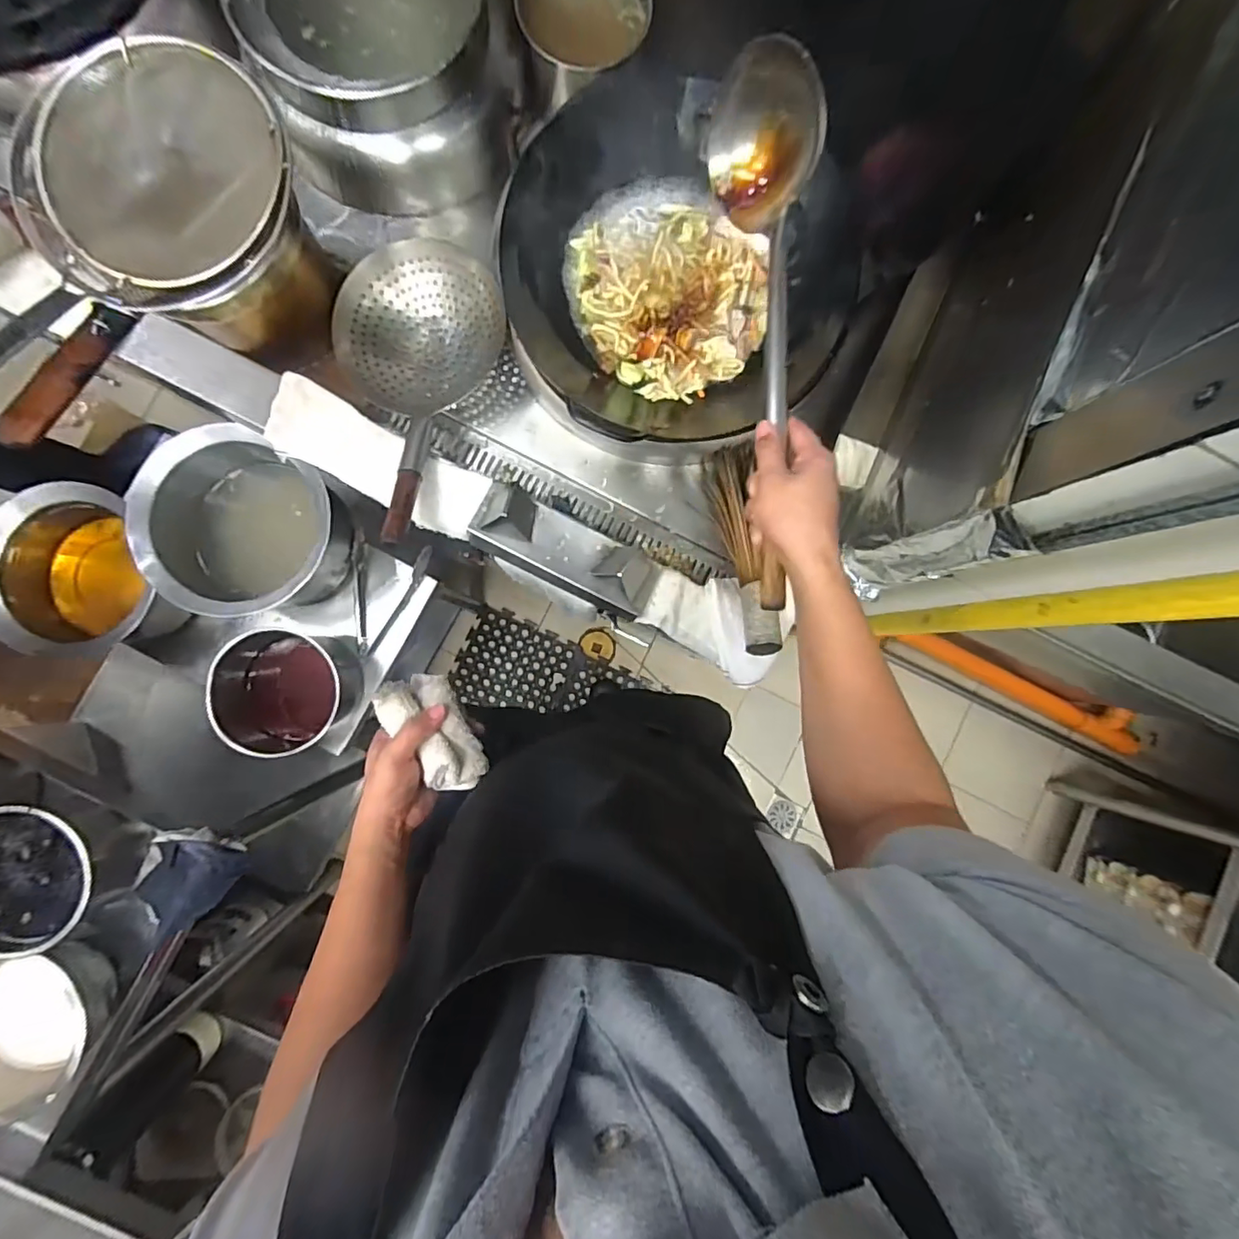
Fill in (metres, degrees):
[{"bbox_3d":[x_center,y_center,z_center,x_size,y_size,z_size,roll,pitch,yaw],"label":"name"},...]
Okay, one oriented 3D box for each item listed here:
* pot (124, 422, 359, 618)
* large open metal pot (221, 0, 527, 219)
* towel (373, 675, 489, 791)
[{"bbox_3d":[-0.591,-0.139,0.890,0.265,0.181,0.262,0,86,-4],"label":"pot"},{"bbox_3d":[-0.309,-0.754,0.741,0.323,0.210,0.265,-19,88,-5],"label":"large open metal pot"},{"bbox_3d":[-0.182,0.109,0.546,0.070,0.037,0.128,-39,87,-6],"label":"towel"}]

